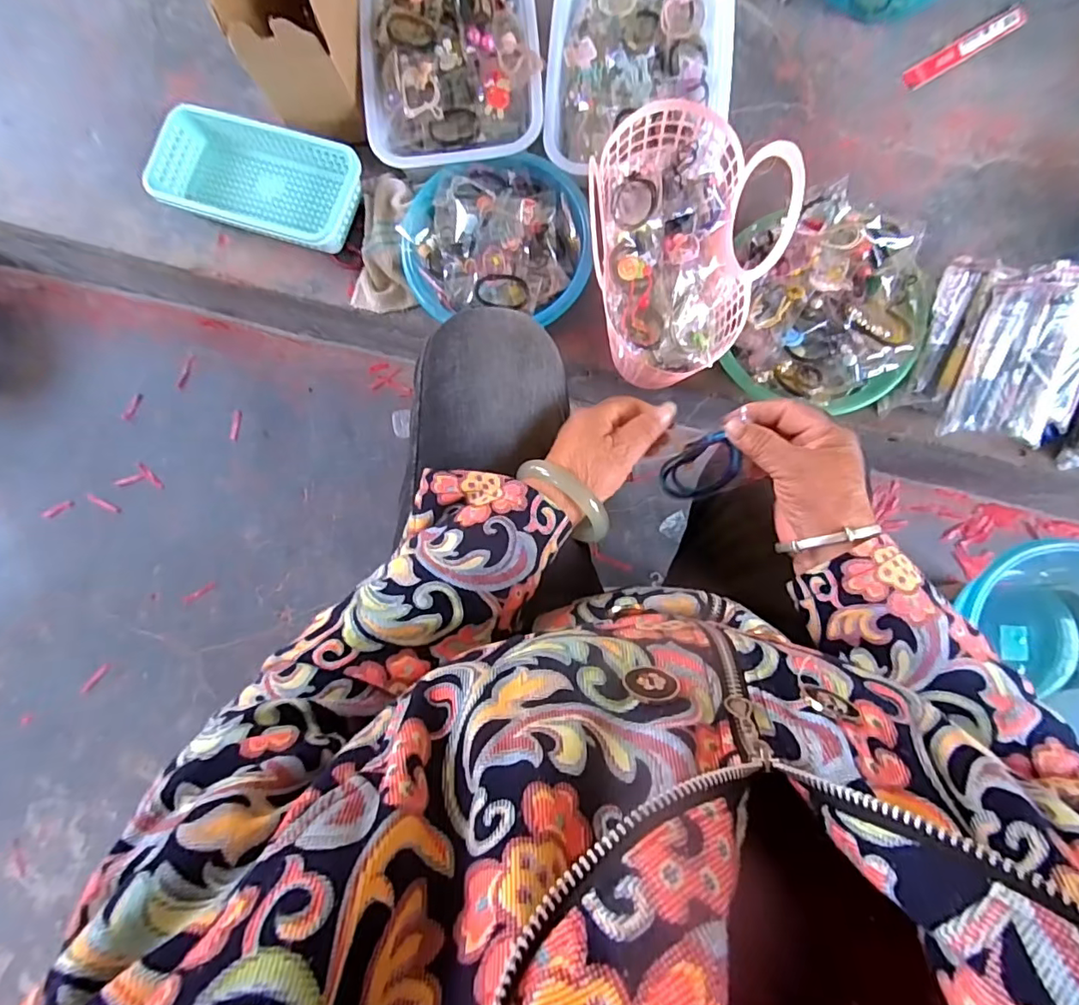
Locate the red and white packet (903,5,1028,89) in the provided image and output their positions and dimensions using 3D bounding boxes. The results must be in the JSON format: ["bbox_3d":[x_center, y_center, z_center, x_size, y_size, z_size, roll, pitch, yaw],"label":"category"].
[{"bbox_3d":[0.550,-0.589,0.688,0.183,0.006,0.030,-32,84,0],"label":"red and white packet"}]

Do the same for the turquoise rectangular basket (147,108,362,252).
[{"bbox_3d":[-0.361,-0.415,0.693,0.265,0.055,0.134,16,87,3],"label":"turquoise rectangular basket"}]

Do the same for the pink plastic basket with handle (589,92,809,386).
[{"bbox_3d":[0.136,-0.271,0.555,0.169,0.180,0.266,-10,84,2],"label":"pink plastic basket with handle"}]

